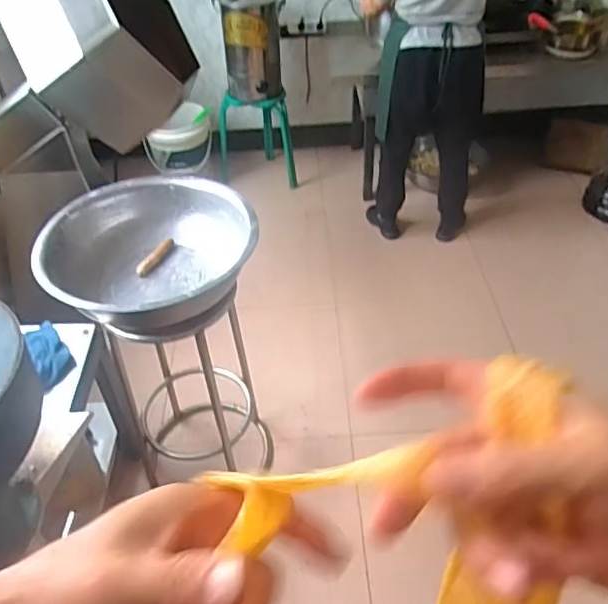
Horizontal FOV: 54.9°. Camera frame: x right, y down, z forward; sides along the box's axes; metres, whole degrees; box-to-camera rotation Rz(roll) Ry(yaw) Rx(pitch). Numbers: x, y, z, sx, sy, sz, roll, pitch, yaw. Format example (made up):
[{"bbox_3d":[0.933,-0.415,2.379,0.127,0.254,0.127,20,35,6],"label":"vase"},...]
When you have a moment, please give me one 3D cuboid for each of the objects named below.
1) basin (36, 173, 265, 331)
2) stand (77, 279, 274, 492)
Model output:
[{"bbox_3d":[-0.304,-0.080,1.211,0.423,0.175,0.420,-13,44,-11],"label":"basin"},{"bbox_3d":[-0.304,0.216,1.530,0.357,0.684,0.366,-14,44,-12],"label":"stand"}]

